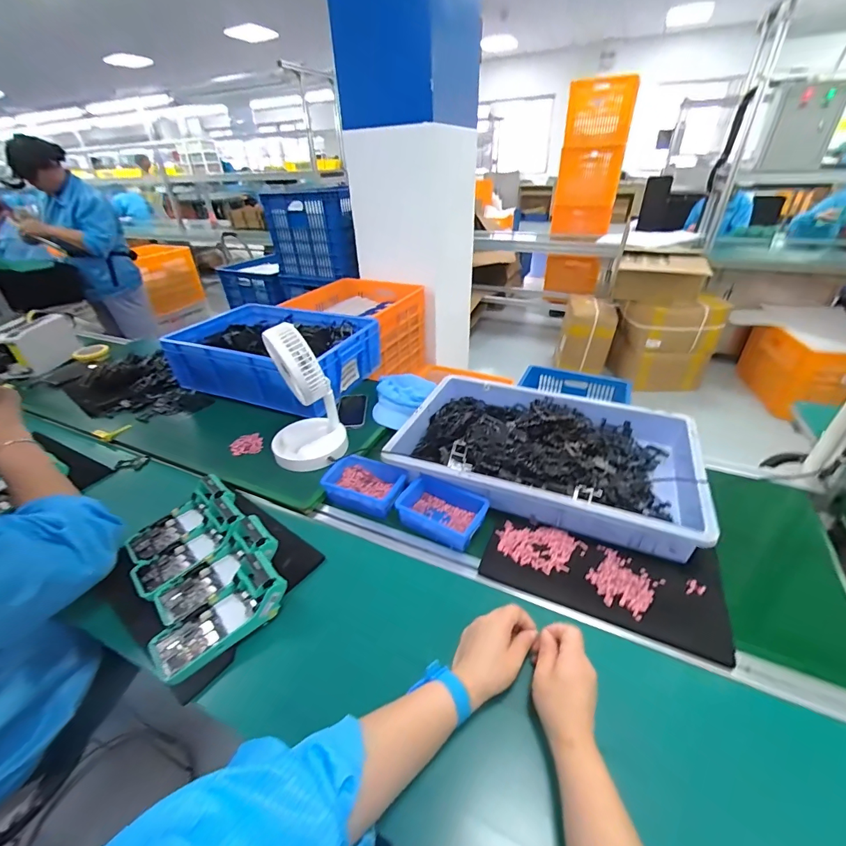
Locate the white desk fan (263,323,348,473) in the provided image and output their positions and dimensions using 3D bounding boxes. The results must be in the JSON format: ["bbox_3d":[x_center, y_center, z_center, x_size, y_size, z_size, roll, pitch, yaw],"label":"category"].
[{"bbox_3d":[-0.259,-0.053,0.819,0.159,0.293,0.148,-14,36,-17],"label":"white desk fan"}]

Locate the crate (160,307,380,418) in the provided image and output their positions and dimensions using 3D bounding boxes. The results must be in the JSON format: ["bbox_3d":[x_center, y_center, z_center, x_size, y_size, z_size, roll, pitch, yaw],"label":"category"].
[{"bbox_3d":[-0.431,-0.194,1.173,0.537,0.167,0.374,10,36,17],"label":"crate"}]

